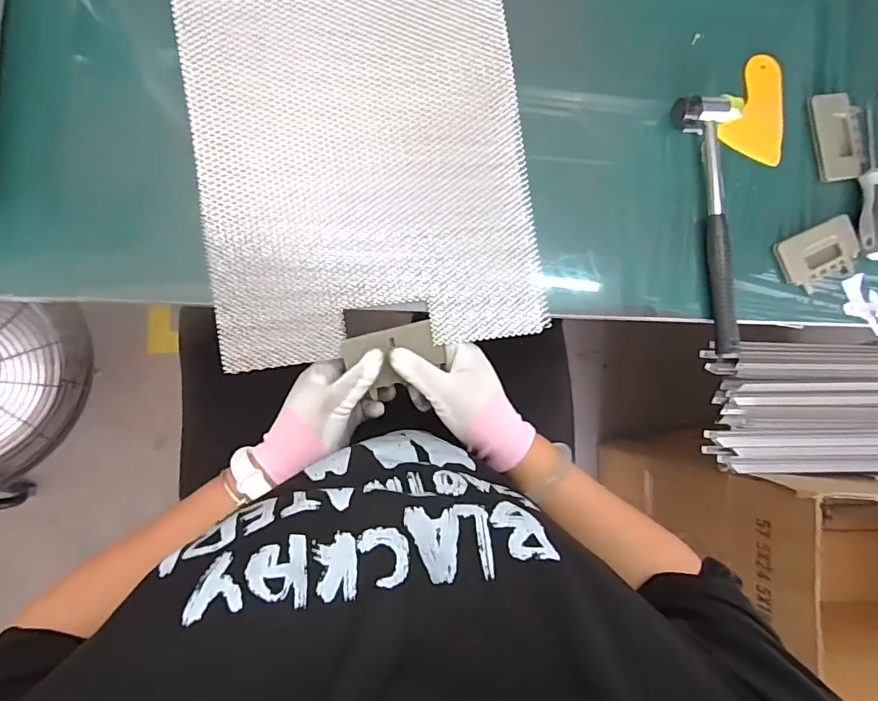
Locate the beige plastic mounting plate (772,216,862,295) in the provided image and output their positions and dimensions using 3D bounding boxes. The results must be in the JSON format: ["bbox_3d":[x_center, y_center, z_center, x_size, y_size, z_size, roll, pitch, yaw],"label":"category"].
[{"bbox_3d":[0.375,-0.094,0.498,0.093,0.007,0.055,-23,91,-9],"label":"beige plastic mounting plate"}]

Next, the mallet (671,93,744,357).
[{"bbox_3d":[0.265,-0.118,0.476,0.054,0.025,0.240,-7,88,-9],"label":"mallet"}]

